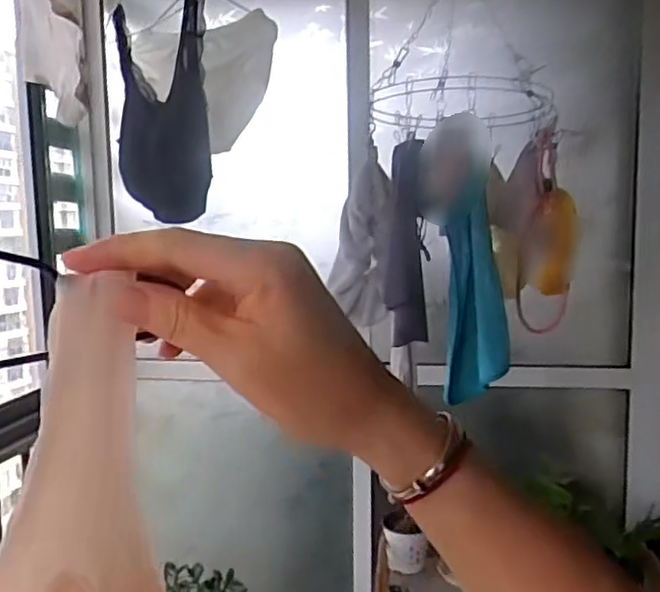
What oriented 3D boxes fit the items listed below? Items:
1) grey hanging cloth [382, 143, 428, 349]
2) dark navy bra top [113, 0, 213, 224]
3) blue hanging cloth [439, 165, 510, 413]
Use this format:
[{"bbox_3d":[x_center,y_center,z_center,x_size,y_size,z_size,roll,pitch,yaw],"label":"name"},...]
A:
[{"bbox_3d":[0.118,-0.080,1.021,0.063,0.305,0.084,0,6,5],"label":"grey hanging cloth"},{"bbox_3d":[-0.272,-0.298,1.035,0.268,0.348,0.037,6,11,42],"label":"dark navy bra top"},{"bbox_3d":[0.233,-0.007,0.987,0.107,0.339,0.050,5,7,43],"label":"blue hanging cloth"}]

